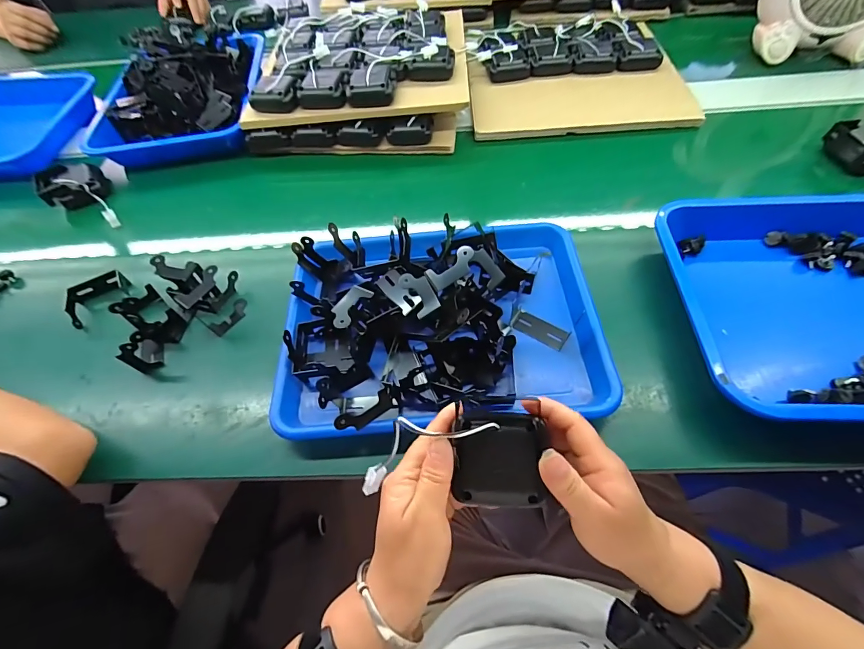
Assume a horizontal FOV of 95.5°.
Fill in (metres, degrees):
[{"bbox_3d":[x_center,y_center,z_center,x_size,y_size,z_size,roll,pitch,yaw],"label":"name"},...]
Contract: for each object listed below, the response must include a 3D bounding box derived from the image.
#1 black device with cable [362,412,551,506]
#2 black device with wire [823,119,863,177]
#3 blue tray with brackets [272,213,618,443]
[{"bbox_3d":[0.018,0.099,0.288,0.135,0.037,0.062,-4,58,3],"label":"black device with cable"},{"bbox_3d":[0.597,-0.216,0.514,0.150,0.036,0.065,39,69,24],"label":"black device with wire"},{"bbox_3d":[0.006,-0.015,0.420,0.326,0.091,0.249,-5,58,2],"label":"blue tray with brackets"}]

